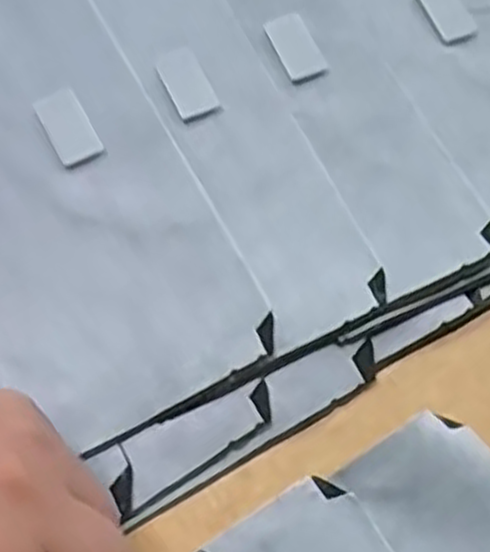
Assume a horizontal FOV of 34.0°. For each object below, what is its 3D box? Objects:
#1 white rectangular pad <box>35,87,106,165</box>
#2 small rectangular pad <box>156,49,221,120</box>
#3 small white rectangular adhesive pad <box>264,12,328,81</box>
[{"bbox_3d":[-0.075,-0.064,0.339,0.019,0.004,0.035,-25,68,-13],"label":"white rectangular pad"},{"bbox_3d":[-0.026,-0.085,0.354,0.018,0.004,0.033,-21,67,-11],"label":"small rectangular pad"},{"bbox_3d":[0.023,-0.105,0.364,0.020,0.004,0.034,-22,67,-12],"label":"small white rectangular adhesive pad"}]

